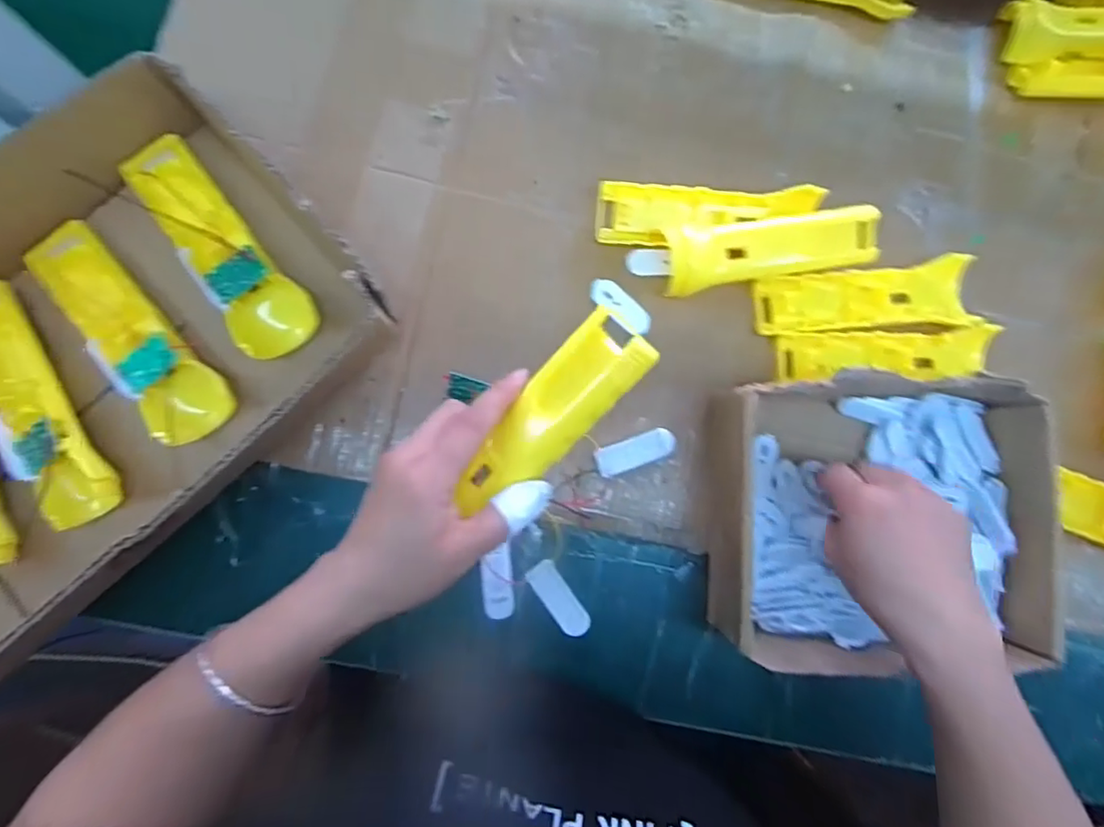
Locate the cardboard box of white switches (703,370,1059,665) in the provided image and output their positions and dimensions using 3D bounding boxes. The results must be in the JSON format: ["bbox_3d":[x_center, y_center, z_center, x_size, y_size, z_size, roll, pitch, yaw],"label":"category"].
[{"bbox_3d":[0.218,0.072,0.395,0.202,0.066,0.184,1,85,-5],"label":"cardboard box of white switches"}]

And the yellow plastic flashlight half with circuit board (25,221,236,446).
[{"bbox_3d":[-0.279,-0.053,0.387,0.058,0.042,0.167,-38,89,-7],"label":"yellow plastic flashlight half with circuit board"}]

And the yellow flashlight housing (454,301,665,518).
[{"bbox_3d":[-0.003,0.002,0.304,0.042,0.016,0.124,44,102,0],"label":"yellow flashlight housing"}]

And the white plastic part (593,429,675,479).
[{"bbox_3d":[0.061,0.028,0.426,0.059,0.010,0.022,-21,87,-6],"label":"white plastic part"}]

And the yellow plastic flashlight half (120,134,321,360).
[{"bbox_3d":[-0.219,-0.109,0.388,0.052,0.040,0.164,-38,89,-7],"label":"yellow plastic flashlight half"}]

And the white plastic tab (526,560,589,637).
[{"bbox_3d":[0.005,0.134,0.417,0.022,0.004,0.058,-36,89,-7],"label":"white plastic tab"}]

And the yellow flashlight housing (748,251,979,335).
[{"bbox_3d":[0.237,-0.084,0.437,0.168,0.027,0.049,-7,86,-5],"label":"yellow flashlight housing"}]

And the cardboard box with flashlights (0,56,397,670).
[{"bbox_3d":[-0.315,0.002,0.361,0.229,0.086,0.426,44,83,0],"label":"cardboard box with flashlights"}]

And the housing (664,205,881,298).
[{"bbox_3d":[0.161,-0.121,0.417,0.166,0.030,0.045,-12,86,-6],"label":"housing"}]

